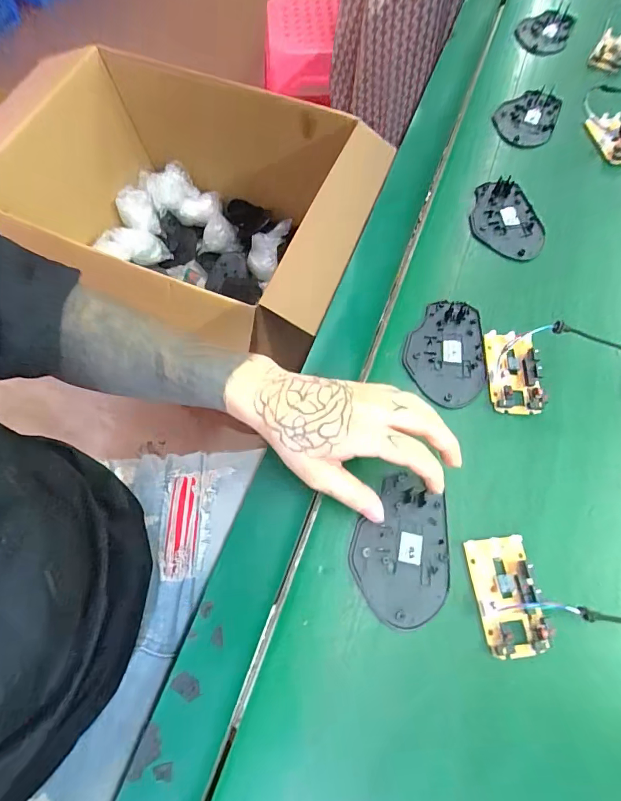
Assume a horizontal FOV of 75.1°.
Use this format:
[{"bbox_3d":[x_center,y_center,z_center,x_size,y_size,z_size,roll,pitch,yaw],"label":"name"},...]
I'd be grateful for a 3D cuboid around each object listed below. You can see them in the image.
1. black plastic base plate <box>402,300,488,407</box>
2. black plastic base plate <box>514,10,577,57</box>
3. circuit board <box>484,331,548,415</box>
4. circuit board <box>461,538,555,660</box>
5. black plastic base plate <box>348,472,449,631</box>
[{"bbox_3d":[0.126,-0.046,0.377,0.073,0.006,0.106,8,67,1],"label":"black plastic base plate"},{"bbox_3d":[0.351,-0.552,0.607,0.074,0.010,0.122,34,70,11],"label":"black plastic base plate"},{"bbox_3d":[0.185,-0.028,0.366,0.044,0.016,0.080,1,67,-2],"label":"circuit board"},{"bbox_3d":[0.144,0.142,0.296,0.045,0.016,0.078,-3,67,-4],"label":"circuit board"},{"bbox_3d":[0.069,0.112,0.311,0.072,0.007,0.107,6,67,0],"label":"black plastic base plate"}]

